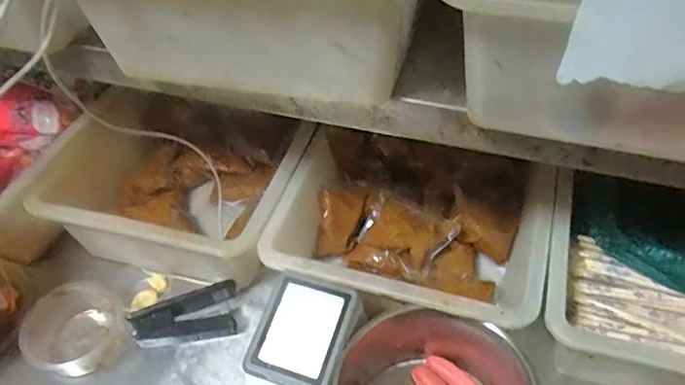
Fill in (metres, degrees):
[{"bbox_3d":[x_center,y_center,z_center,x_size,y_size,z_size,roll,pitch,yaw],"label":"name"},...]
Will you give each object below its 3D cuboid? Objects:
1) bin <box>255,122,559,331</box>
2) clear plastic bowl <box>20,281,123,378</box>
[{"bbox_3d":[0.078,0.043,0.631,0.284,0.104,0.241,10,48,13],"label":"bin"},{"bbox_3d":[-0.292,0.154,0.613,0.101,0.045,0.097,-2,47,2],"label":"clear plastic bowl"}]

